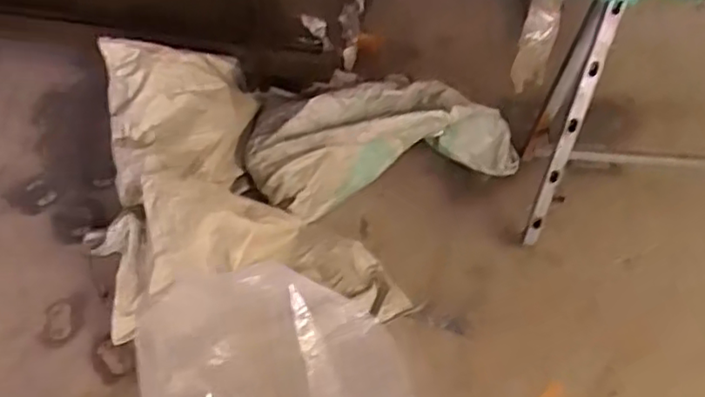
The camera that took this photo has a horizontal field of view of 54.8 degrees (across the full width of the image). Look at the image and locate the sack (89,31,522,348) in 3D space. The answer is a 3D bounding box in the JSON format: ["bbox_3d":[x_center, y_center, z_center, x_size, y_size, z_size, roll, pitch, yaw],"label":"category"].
[{"bbox_3d":[-0.099,-0.106,1.813,1.128,0.297,0.933,-10,49,-7],"label":"sack"}]

